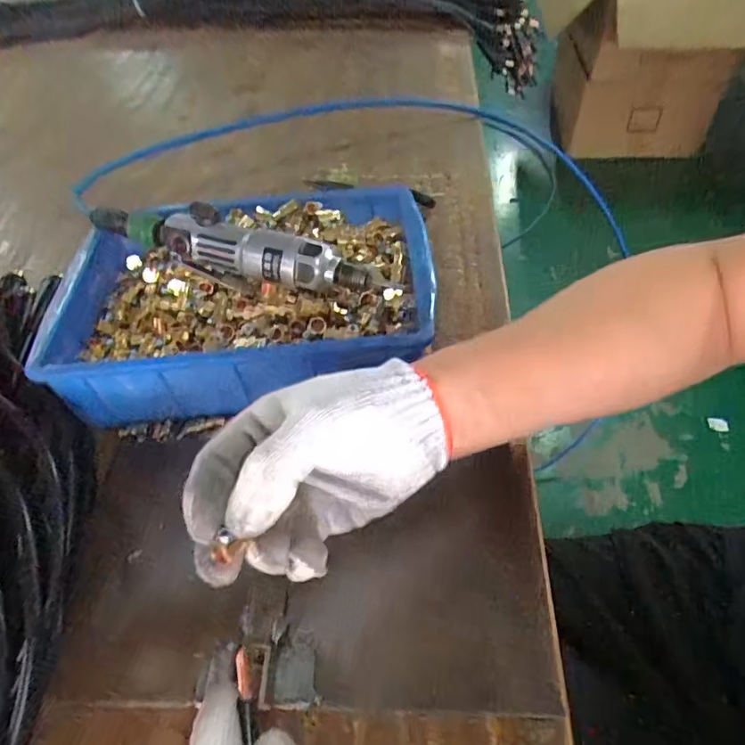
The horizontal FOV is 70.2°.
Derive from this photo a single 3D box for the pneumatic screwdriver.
[{"bbox_3d":[-0.126,-0.103,0.430,0.255,0.043,0.035,15,53,17],"label":"pneumatic screwdriver"}]

